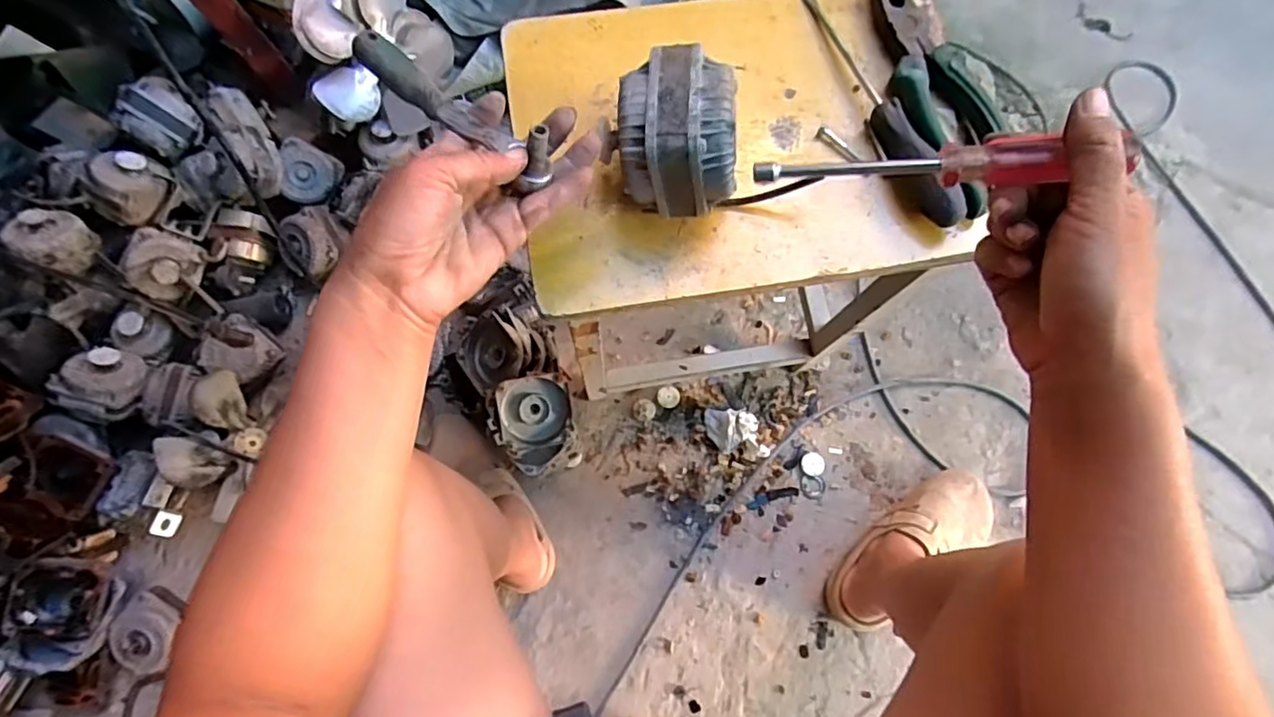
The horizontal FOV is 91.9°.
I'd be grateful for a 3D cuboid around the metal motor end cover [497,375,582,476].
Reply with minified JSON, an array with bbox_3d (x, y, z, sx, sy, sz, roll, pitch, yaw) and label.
[{"bbox_3d":[-0.122,0.078,0.732,0.088,0.050,0.114,-10,98,-12],"label":"metal motor end cover"}]

